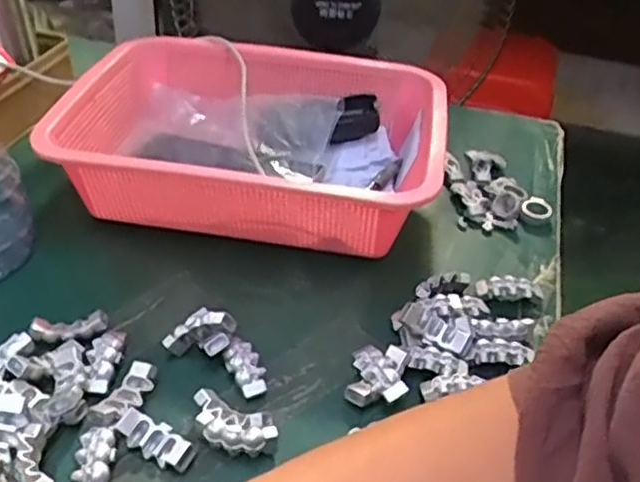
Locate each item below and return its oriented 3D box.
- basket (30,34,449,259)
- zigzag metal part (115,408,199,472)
[{"bbox_3d":[-0.052,-0.080,0.563,0.288,0.092,0.218,7,37,4],"label":"basket"},{"bbox_3d":[-0.092,0.112,0.378,0.045,0.014,0.017,20,40,20],"label":"zigzag metal part"}]

